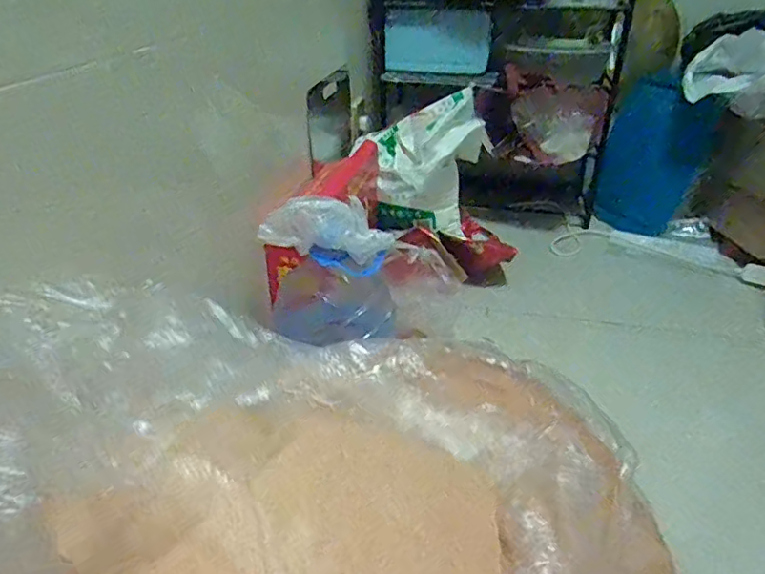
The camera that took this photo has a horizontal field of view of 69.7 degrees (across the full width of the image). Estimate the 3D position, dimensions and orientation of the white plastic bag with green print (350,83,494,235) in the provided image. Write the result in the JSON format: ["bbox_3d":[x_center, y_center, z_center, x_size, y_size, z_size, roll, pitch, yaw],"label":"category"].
[{"bbox_3d":[0.094,-0.267,1.221,0.265,0.249,0.173,4,33,6],"label":"white plastic bag with green print"}]

